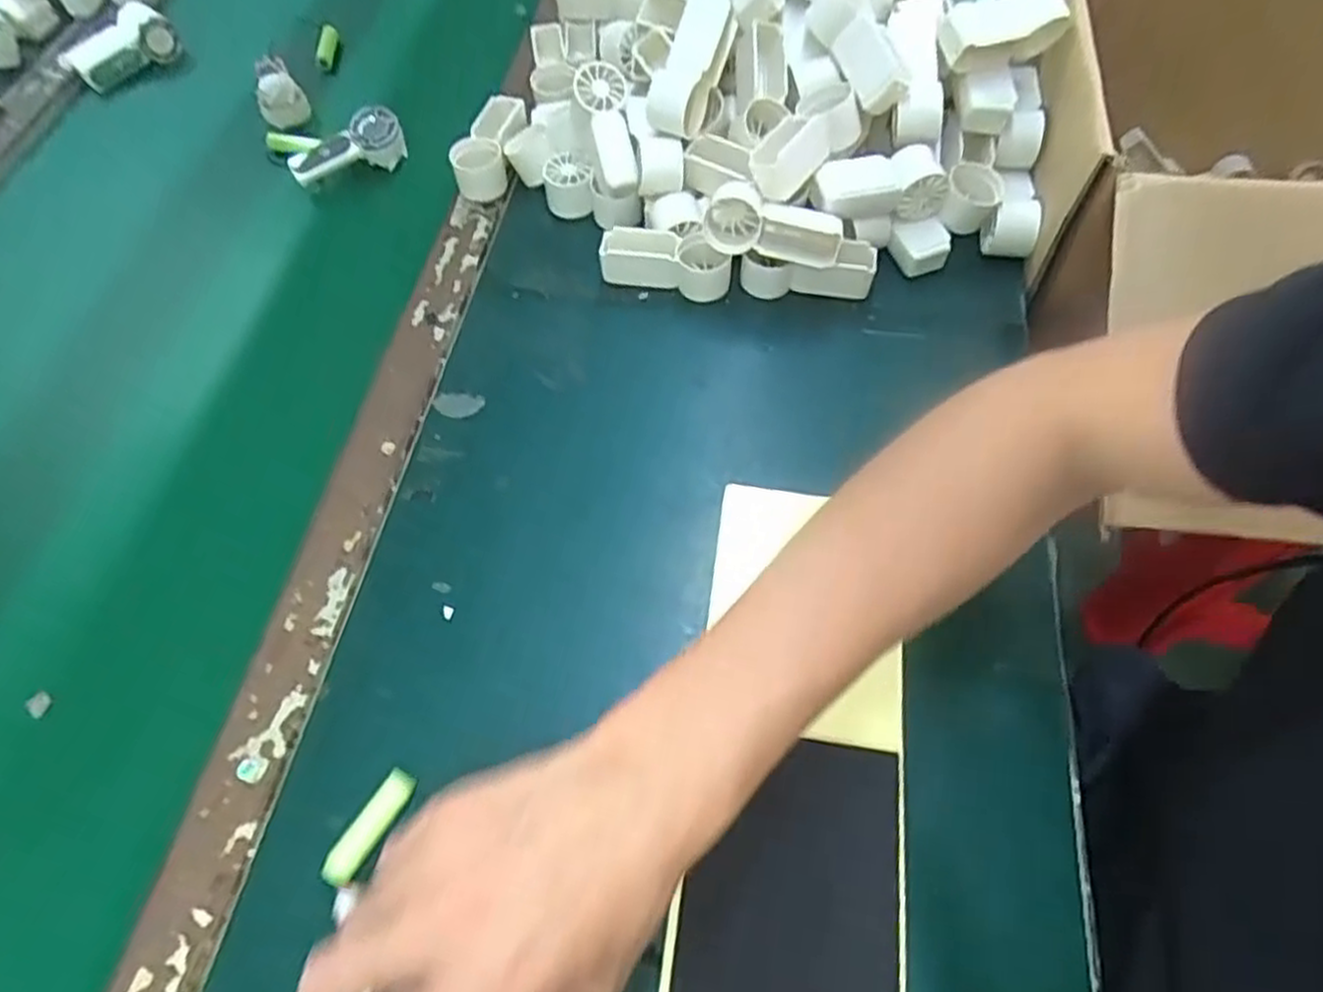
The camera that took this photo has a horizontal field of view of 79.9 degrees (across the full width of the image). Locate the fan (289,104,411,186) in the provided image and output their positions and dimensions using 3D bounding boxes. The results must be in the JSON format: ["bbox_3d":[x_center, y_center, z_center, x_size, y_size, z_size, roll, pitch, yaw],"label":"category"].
[{"bbox_3d":[-0.257,-0.280,0.651,0.093,0.052,0.033,-23,61,-10],"label":"fan"}]

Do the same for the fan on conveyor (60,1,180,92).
[{"bbox_3d":[-0.517,-0.428,0.754,0.098,0.040,0.056,-33,63,-16],"label":"fan on conveyor"}]

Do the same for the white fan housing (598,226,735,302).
[{"bbox_3d":[0.004,-0.163,0.555,0.090,0.041,0.030,11,61,9],"label":"white fan housing"}]

